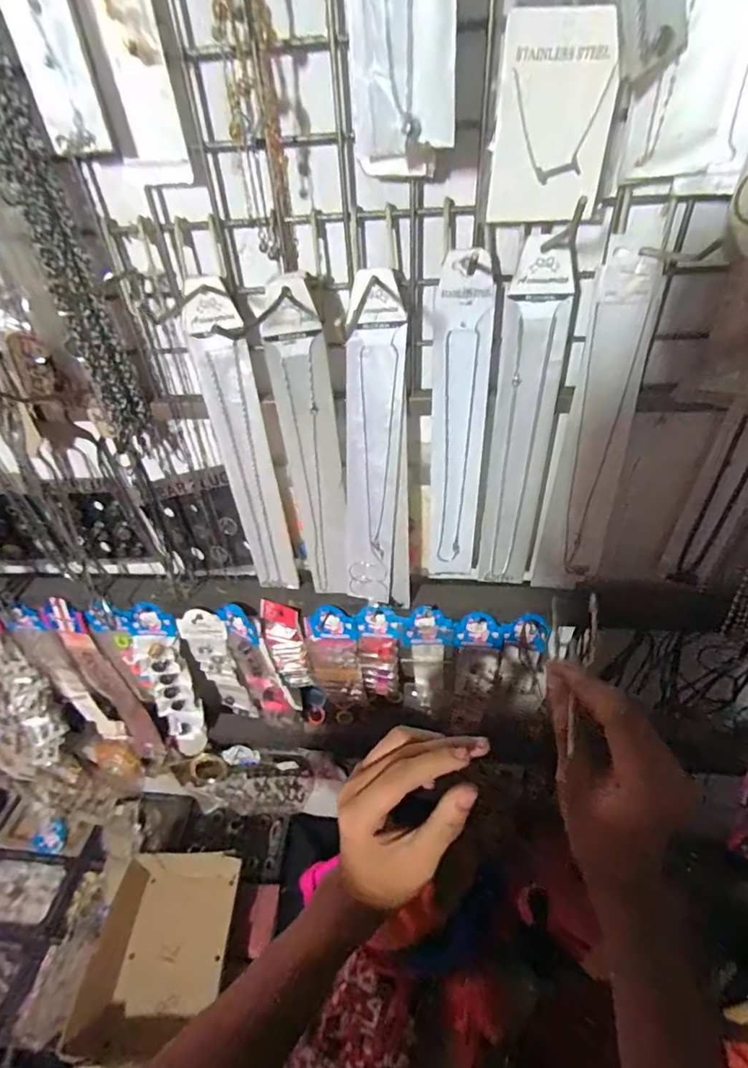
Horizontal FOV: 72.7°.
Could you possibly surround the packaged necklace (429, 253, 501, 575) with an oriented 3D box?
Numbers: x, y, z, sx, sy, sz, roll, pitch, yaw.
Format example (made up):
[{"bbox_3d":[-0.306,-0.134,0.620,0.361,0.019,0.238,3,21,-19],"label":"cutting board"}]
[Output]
[{"bbox_3d":[0.065,-0.067,0.394,0.038,0.268,0.007,0,40,5],"label":"packaged necklace"}]

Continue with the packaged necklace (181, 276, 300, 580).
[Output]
[{"bbox_3d":[-0.102,-0.059,0.422,0.041,0.277,0.010,-4,39,-1],"label":"packaged necklace"}]

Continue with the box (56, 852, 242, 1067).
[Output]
[{"bbox_3d":[-0.323,0.630,0.772,0.171,0.085,0.247,2,42,8],"label":"box"}]

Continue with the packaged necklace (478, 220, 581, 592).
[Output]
[{"bbox_3d":[0.110,-0.066,0.385,0.044,0.274,0.010,3,42,9],"label":"packaged necklace"}]

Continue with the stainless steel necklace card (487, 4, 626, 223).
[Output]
[{"bbox_3d":[0.094,-0.213,0.264,0.060,0.084,0.008,-1,41,4],"label":"stainless steel necklace card"}]

